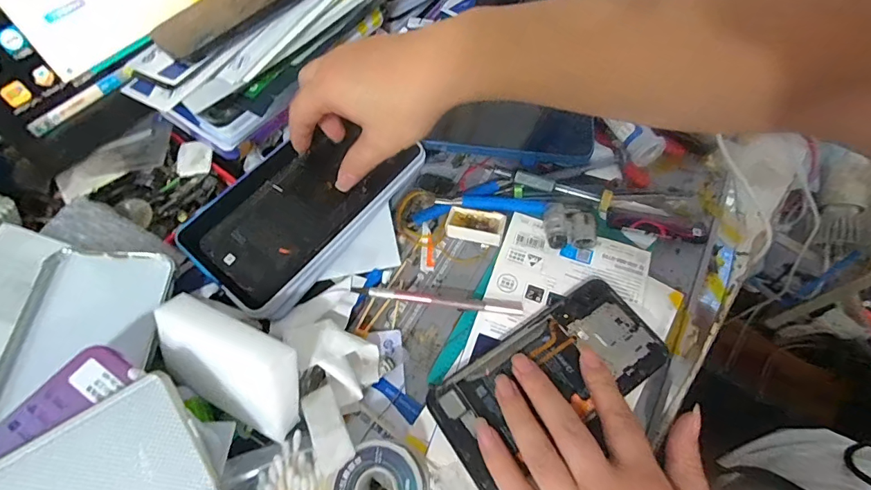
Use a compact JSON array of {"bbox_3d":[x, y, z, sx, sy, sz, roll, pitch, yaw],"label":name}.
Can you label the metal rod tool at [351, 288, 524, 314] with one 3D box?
[{"bbox_3d":[0.001,0.042,0.342,0.130,0.007,0.012,4,59,4],"label":"metal rod tool"}]

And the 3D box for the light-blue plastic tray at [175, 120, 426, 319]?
[{"bbox_3d":[-0.106,-0.036,0.361,0.100,0.025,0.178,35,66,20],"label":"light-blue plastic tray"}]

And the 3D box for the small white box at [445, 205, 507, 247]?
[{"bbox_3d":[0.034,-0.017,0.380,0.048,0.015,0.025,12,60,9],"label":"small white box"}]

